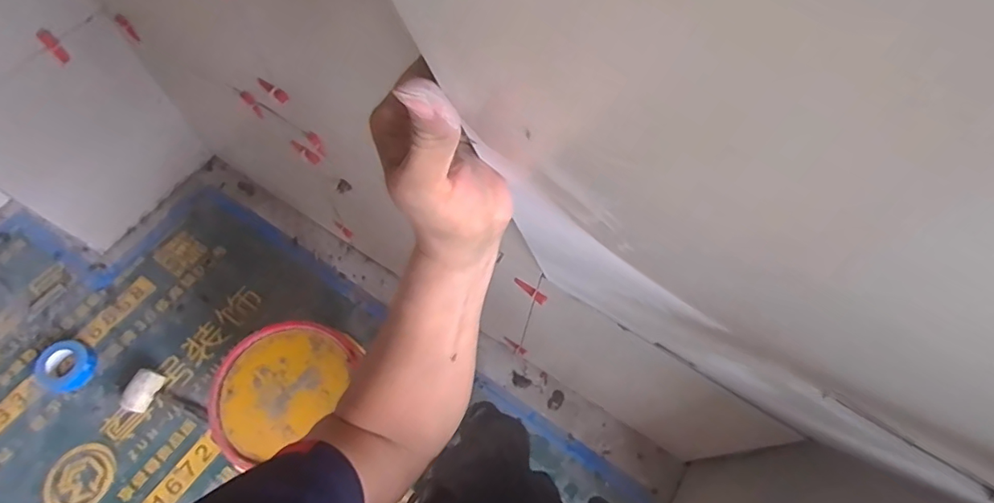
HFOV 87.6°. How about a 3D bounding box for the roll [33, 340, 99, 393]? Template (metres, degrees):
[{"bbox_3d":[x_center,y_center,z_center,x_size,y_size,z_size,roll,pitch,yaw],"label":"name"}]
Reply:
[{"bbox_3d":[-1.163,0.308,1.391,0.140,0.052,0.131,1,65,-2],"label":"roll"}]

